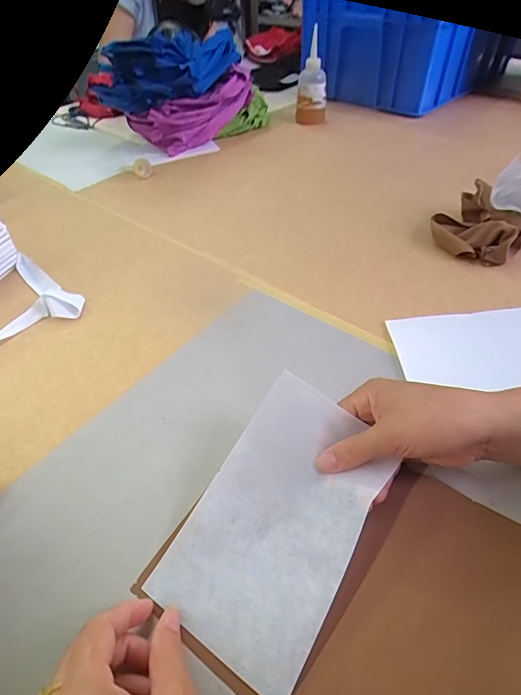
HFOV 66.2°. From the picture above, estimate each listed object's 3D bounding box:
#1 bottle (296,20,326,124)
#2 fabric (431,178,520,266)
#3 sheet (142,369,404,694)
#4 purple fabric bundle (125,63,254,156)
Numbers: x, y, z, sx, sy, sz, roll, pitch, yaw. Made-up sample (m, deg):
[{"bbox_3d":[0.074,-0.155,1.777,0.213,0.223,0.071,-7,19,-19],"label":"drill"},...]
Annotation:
[{"bbox_3d":[0.107,-0.538,0.817,0.062,0.140,0.049,4,47,6],"label":"bottle"},{"bbox_3d":[0.282,-0.158,0.520,0.111,0.050,0.115,26,53,24],"label":"fabric"},{"bbox_3d":[0.009,0.110,0.273,0.108,0.035,0.172,23,63,26],"label":"sheet"},{"bbox_3d":[-0.115,-0.445,0.756,0.245,0.082,0.070,-29,51,-5],"label":"purple fabric bundle"}]

